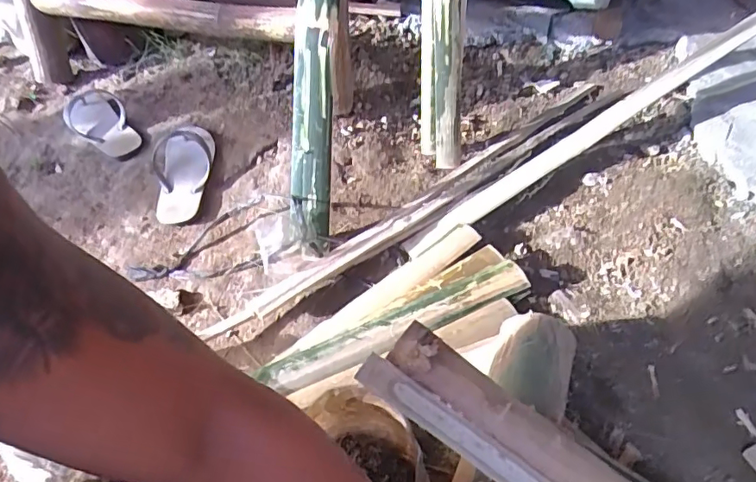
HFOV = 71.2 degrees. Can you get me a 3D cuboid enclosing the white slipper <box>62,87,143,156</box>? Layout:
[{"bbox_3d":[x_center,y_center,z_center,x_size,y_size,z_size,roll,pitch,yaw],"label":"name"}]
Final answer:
[{"bbox_3d":[-0.564,-0.240,1.078,0.106,0.046,0.243,-31,47,-28],"label":"white slipper"}]

